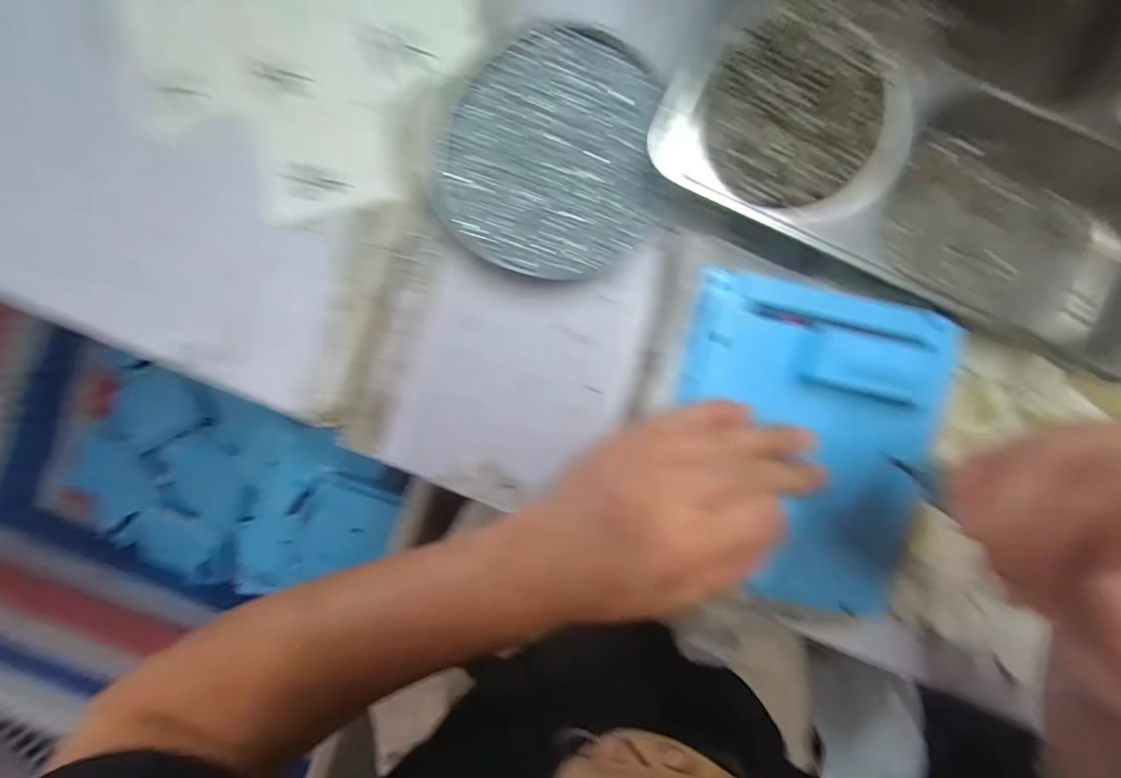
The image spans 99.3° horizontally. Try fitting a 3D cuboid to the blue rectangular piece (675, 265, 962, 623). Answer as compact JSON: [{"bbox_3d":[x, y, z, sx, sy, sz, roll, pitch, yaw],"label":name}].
[{"bbox_3d":[0.122,0.030,0.238,0.123,0.027,0.163,8,98,5],"label":"blue rectangular piece"}]

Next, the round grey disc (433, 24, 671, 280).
[{"bbox_3d":[-0.001,-0.132,0.273,0.124,0.018,0.130,0,94,3],"label":"round grey disc"}]

